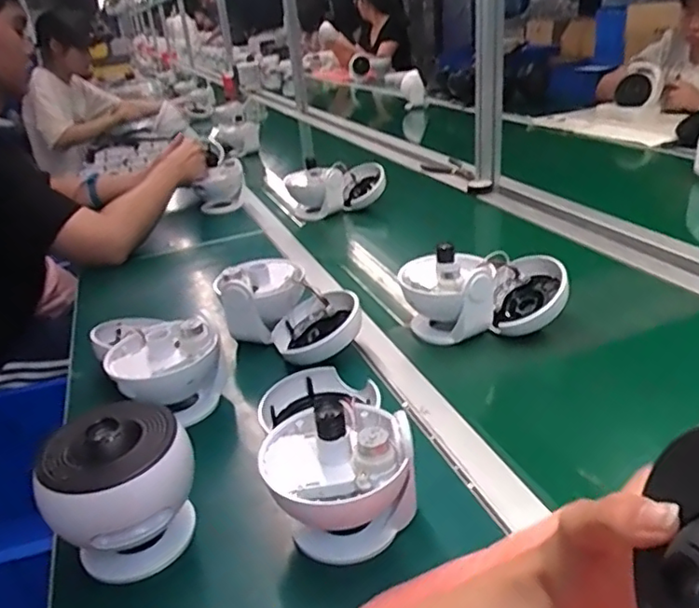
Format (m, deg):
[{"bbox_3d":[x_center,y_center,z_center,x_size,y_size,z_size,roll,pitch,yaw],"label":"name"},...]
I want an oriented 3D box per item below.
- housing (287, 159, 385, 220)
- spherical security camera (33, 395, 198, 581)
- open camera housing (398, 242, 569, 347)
[{"bbox_3d":[-0.028,-0.246,1.250,0.203,0.108,0.104,-9,25,-4],"label":"housing"},{"bbox_3d":[-0.179,0.149,0.485,0.108,0.116,0.102,-15,26,-18],"label":"spherical security camera"},{"bbox_3d":[0.167,-0.009,0.758,0.190,0.121,0.103,-5,25,4],"label":"open camera housing"}]

